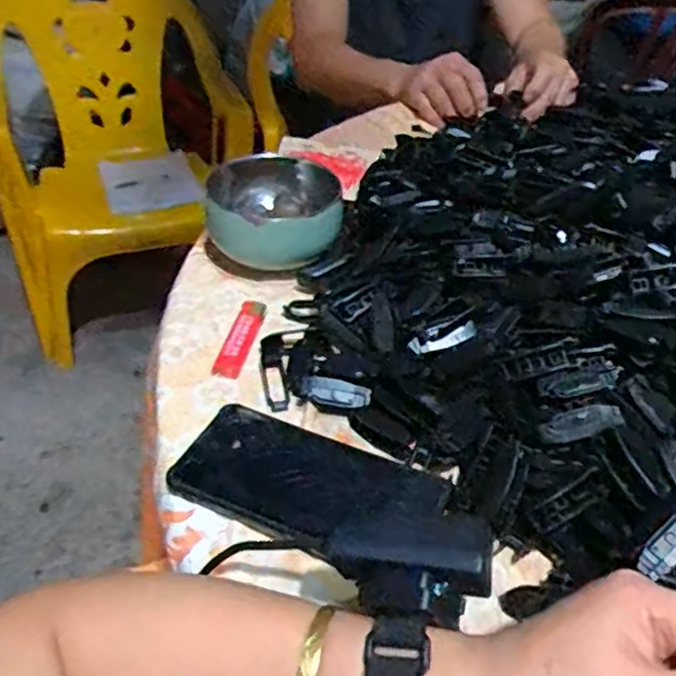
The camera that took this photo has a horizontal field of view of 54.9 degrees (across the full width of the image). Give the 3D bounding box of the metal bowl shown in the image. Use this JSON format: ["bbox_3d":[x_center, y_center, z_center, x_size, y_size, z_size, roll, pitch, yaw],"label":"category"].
[{"bbox_3d":[-0.058,-0.116,0.582,0.113,0.062,0.113,2,40,-1],"label":"metal bowl"}]

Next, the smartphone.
[{"bbox_3d":[-0.018,0.089,0.403,0.160,0.009,0.074,17,43,16],"label":"smartphone"}]

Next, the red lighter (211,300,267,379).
[{"bbox_3d":[-0.074,-0.003,0.510,0.021,0.010,0.091,8,41,6],"label":"red lighter"}]

